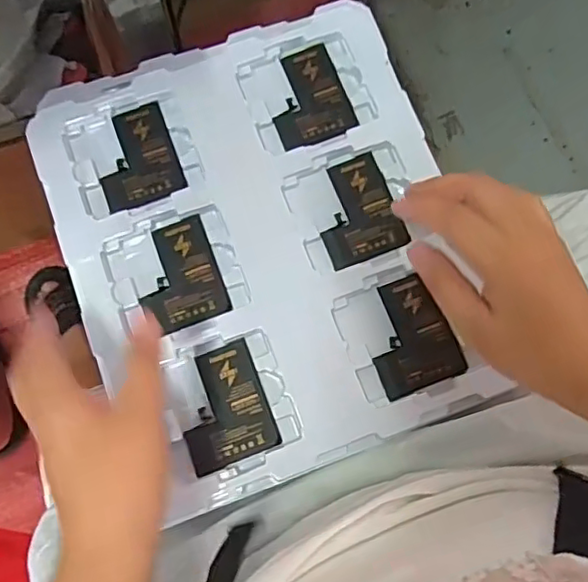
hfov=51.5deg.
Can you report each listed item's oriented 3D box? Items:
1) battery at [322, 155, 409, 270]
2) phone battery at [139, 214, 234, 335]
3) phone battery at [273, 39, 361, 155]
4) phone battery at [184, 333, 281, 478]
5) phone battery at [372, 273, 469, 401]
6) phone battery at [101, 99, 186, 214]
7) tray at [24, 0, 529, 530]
[{"bbox_3d":[0.045,-0.060,0.450,0.059,0.004,0.076,-20,76,-5],"label":"battery"},{"bbox_3d":[-0.083,-0.012,0.439,0.056,0.005,0.077,-20,76,-5],"label":"phone battery"},{"bbox_3d":[0.010,-0.149,0.471,0.061,0.004,0.078,-20,77,-5],"label":"phone battery"},{"bbox_3d":[-0.049,0.078,0.418,0.060,0.004,0.078,-20,76,-5],"label":"phone battery"},{"bbox_3d":[0.081,0.031,0.429,0.060,0.007,0.076,-20,77,-5],"label":"phone battery"},{"bbox_3d":[-0.119,-0.102,0.460,0.060,0.004,0.076,-20,77,-5],"label":"phone battery"},{"bbox_3d":[-0.022,-0.040,0.442,0.269,0.014,0.324,-20,76,-5],"label":"tray"}]

